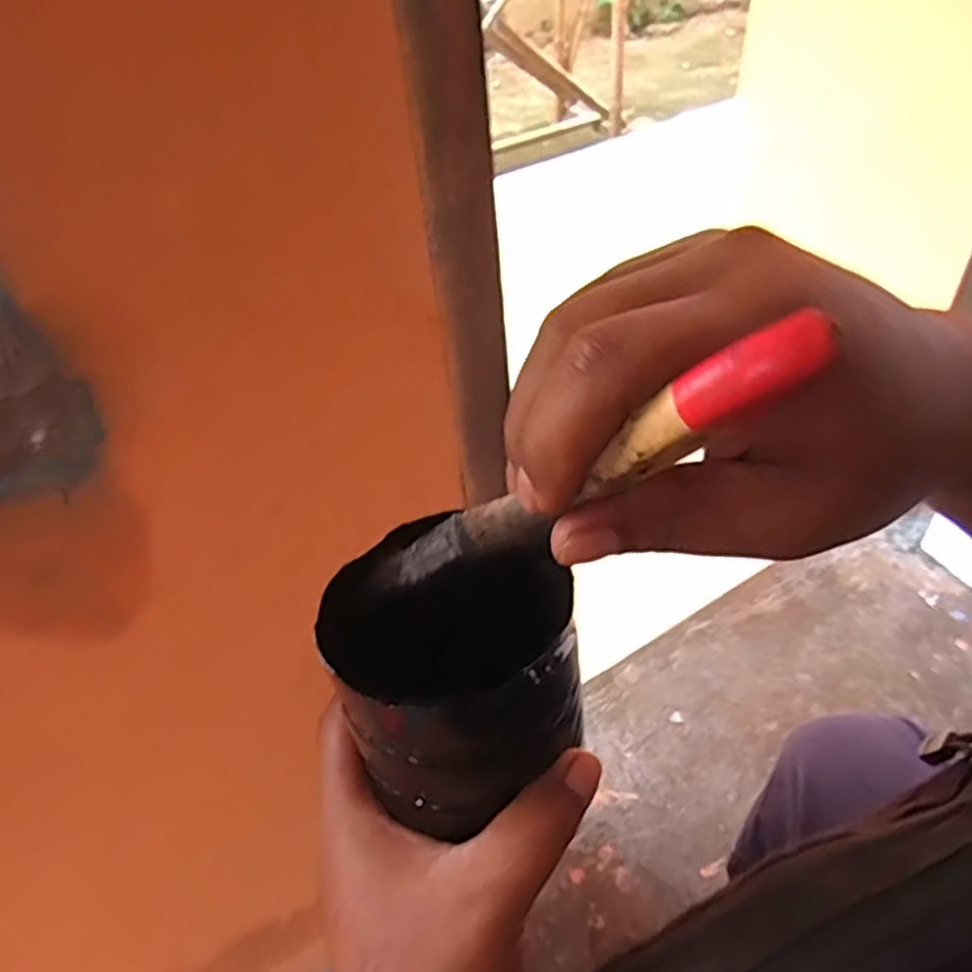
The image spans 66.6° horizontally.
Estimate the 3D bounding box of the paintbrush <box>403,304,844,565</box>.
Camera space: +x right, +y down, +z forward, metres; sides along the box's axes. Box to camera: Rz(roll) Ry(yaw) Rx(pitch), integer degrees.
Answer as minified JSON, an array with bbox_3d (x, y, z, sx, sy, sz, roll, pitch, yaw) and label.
[{"bbox_3d":[0.022,-0.002,0.175,0.125,0.015,0.010,-32,24,43],"label":"paintbrush"}]

